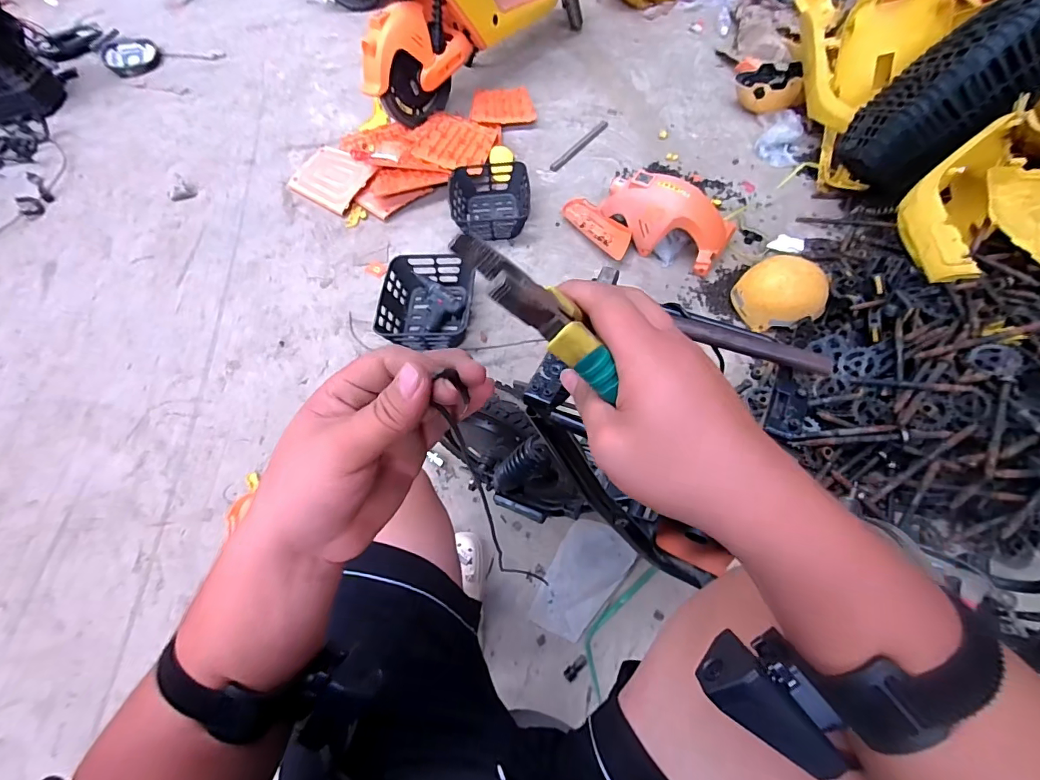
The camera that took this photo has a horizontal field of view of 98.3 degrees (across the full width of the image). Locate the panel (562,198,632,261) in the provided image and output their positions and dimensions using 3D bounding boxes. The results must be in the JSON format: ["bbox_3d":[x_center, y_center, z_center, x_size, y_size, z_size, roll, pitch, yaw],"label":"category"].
[{"bbox_3d":[0.281,-0.591,1.614,0.106,0.030,0.327,-38,62,-1],"label":"panel"}]

